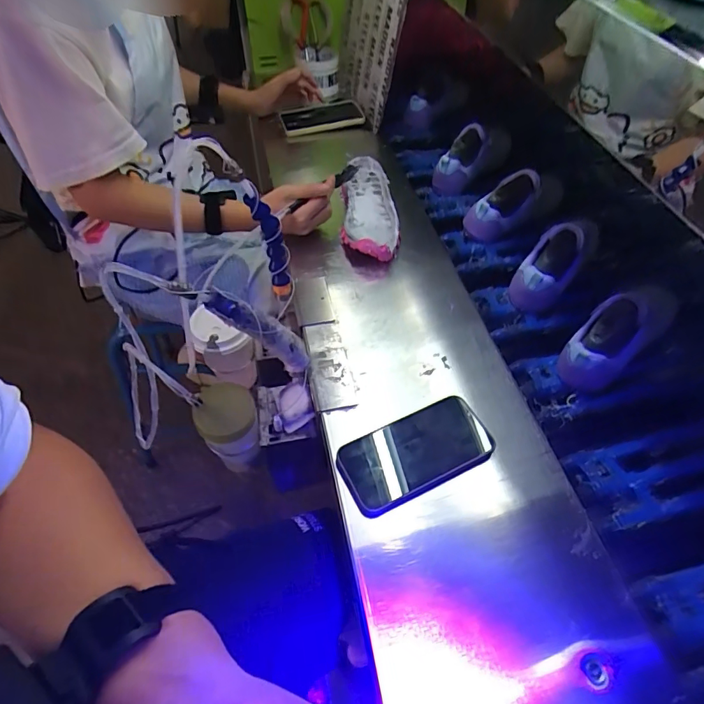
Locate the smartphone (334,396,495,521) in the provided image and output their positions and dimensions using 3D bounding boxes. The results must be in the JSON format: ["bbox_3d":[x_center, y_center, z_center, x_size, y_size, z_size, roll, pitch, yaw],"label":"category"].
[{"bbox_3d":[0.069,0.106,0.494,0.164,0.018,0.080,-21,55,-19],"label":"smartphone"}]

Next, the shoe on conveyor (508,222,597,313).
[{"bbox_3d":[0.285,-0.124,0.672,0.073,0.093,0.140,41,94,26],"label":"shoe on conveyor"}]

